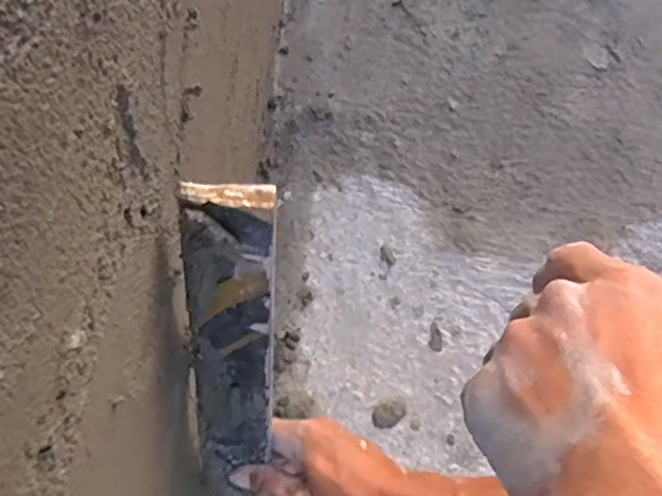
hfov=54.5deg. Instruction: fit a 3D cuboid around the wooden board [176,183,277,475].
[{"bbox_3d":[-0.062,0.067,0.383,0.051,0.257,0.019,10,45,2],"label":"wooden board"}]

